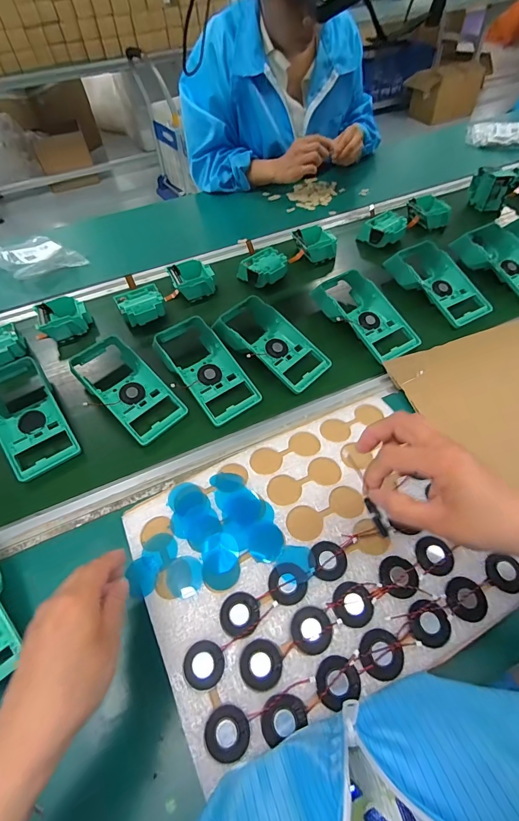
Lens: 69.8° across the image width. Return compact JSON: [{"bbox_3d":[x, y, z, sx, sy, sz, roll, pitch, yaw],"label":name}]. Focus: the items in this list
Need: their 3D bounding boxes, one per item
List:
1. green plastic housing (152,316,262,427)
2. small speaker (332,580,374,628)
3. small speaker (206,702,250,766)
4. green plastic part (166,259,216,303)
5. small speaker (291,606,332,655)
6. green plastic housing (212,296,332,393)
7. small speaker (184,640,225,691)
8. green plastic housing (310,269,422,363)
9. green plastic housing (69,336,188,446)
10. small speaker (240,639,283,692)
[{"bbox_3d":[-0.084,-0.063,0.547,0.091,0.053,0.188,-32,57,-18],"label":"green plastic housing"},{"bbox_3d":[0.079,0.163,0.315,0.032,0.004,0.034,-2,53,3],"label":"small speaker"},{"bbox_3d":[-0.024,0.241,0.278,0.032,0.004,0.032,-21,55,-11],"label":"small speaker"},{"bbox_3d":[-0.122,-0.239,0.684,0.075,0.035,0.072,-15,54,-7],"label":"green plastic part"},{"bbox_3d":[0.043,0.181,0.307,0.031,0.004,0.033,-2,53,3],"label":"small speaker"},{"bbox_3d":[0.015,-0.104,0.564,0.181,0.045,0.096,35,63,26],"label":"green plastic housing"},{"bbox_3d":[-0.045,0.205,0.301,0.032,0.004,0.032,-2,53,3],"label":"small speaker"},{"bbox_3d":[0.164,-0.153,0.597,0.100,0.051,0.182,-27,56,-16],"label":"green plastic housing"},{"bbox_3d":[-0.189,-0.035,0.535,0.100,0.060,0.209,-37,59,-22],"label":"green plastic housing"},{"bbox_3d":[0.002,0.202,0.297,0.033,0.004,0.033,-2,53,3],"label":"small speaker"}]

